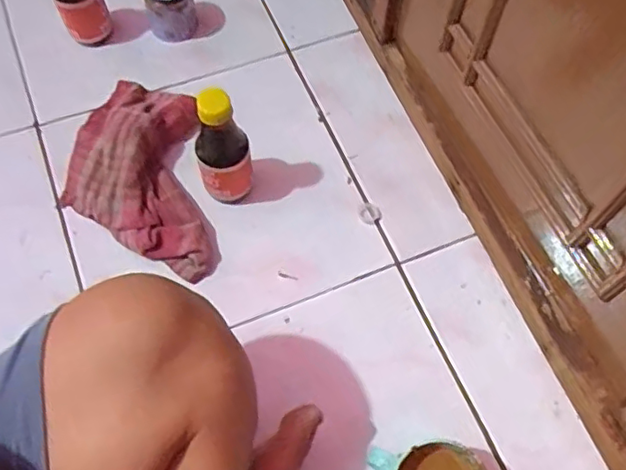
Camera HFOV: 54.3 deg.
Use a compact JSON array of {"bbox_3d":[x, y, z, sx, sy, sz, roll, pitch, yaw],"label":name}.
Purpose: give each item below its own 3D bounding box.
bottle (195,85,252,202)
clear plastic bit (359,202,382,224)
[{"bbox_3d":[-0.087,-0.082,0.584,0.049,0.127,0.045,1,65,-1],"label":"bottle"},{"bbox_3d":[0.060,-0.022,0.642,0.023,0.004,0.024,11,65,3],"label":"clear plastic bit"}]

